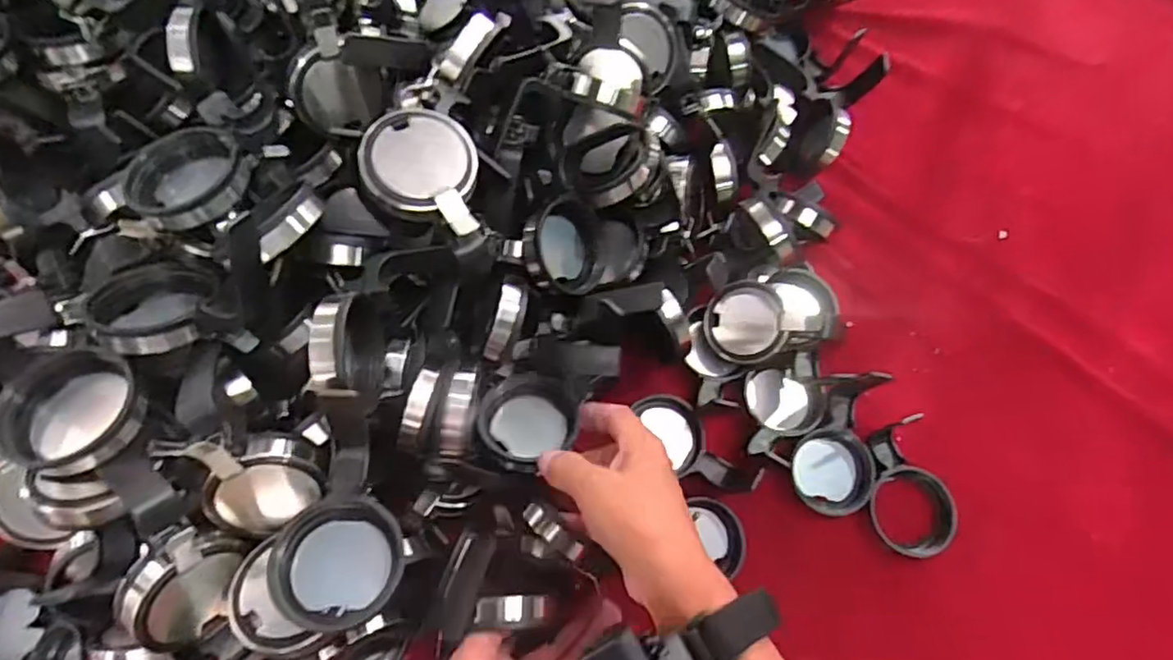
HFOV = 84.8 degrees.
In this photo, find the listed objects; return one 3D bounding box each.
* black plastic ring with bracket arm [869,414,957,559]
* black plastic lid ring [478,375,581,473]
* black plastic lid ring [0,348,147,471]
[{"bbox_3d":[0.268,0.133,0.535,0.067,0.027,0.104,-21,77,-9],"label":"black plastic ring with bracket arm"},{"bbox_3d":[-0.041,0.067,0.465,0.068,0.023,0.064,-3,71,-3],"label":"black plastic lid ring"},{"bbox_3d":[-0.290,0.046,0.368,0.070,0.023,0.065,1,74,-3],"label":"black plastic lid ring"}]

